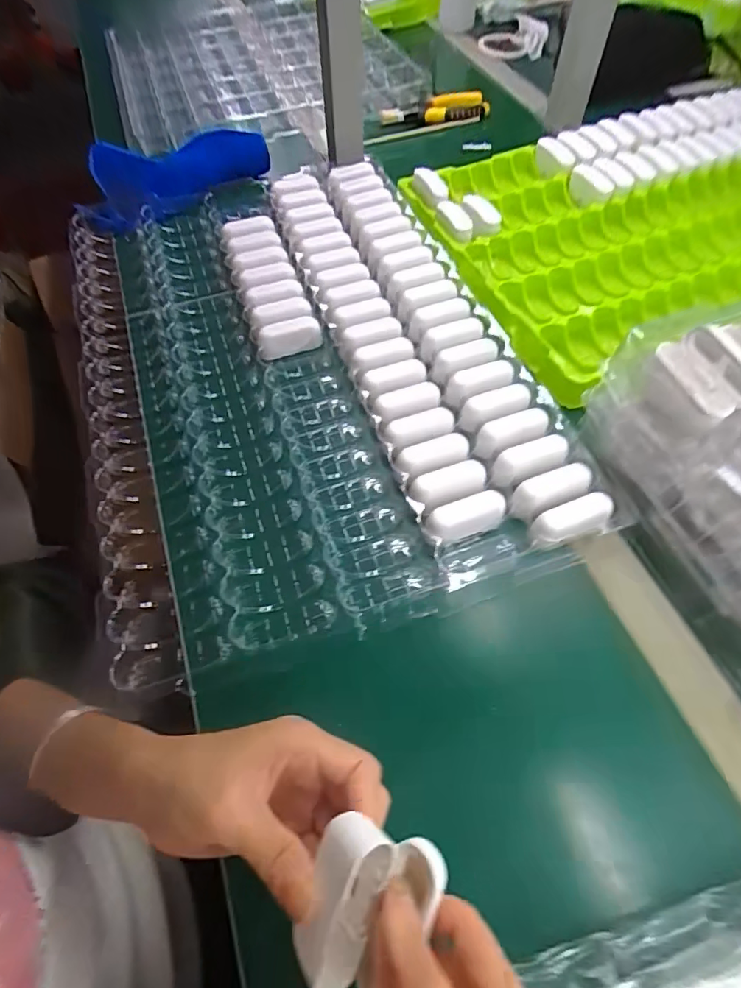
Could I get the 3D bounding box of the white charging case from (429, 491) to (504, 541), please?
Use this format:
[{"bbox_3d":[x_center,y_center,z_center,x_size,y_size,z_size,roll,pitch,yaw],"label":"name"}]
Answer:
[{"bbox_3d":[0.075,0.020,0.378,0.059,0.030,0.026,-19,60,-11],"label":"white charging case"}]

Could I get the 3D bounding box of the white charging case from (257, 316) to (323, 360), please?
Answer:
[{"bbox_3d":[-0.080,-0.155,0.486,0.062,0.030,0.020,-19,60,-10],"label":"white charging case"}]

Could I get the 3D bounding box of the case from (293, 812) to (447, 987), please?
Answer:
[{"bbox_3d":[-0.002,0.173,0.202,0.048,0.034,0.063,-1,65,34],"label":"case"}]

